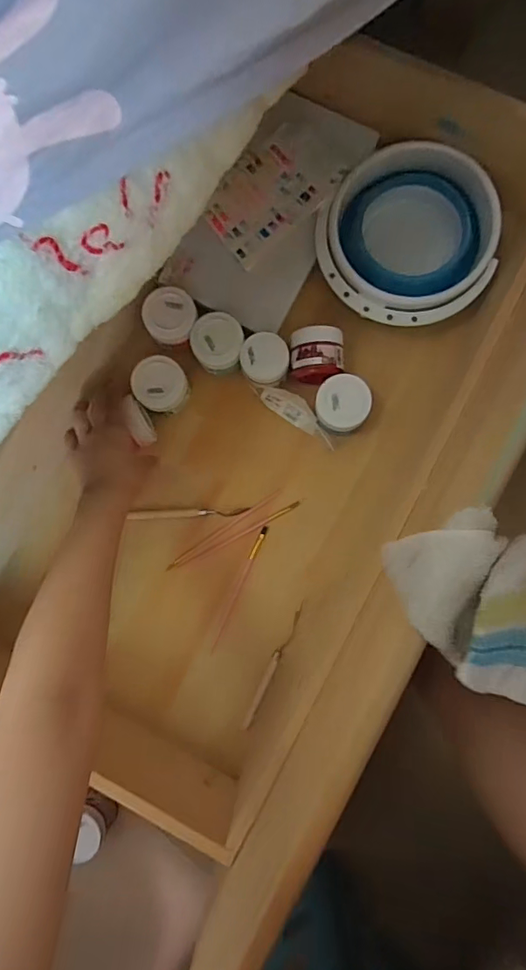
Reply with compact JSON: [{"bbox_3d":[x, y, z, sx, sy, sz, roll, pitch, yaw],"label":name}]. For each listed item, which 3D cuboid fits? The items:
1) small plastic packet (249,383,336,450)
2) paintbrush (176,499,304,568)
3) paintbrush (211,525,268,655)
[{"bbox_3d":[0.040,-0.091,0.608,0.119,0.010,0.033,32,110,5],"label":"small plastic packet"},{"bbox_3d":[-0.028,0.061,0.612,0.174,0.004,0.007,-28,85,1],"label":"paintbrush"},{"bbox_3d":[-0.031,0.127,0.606,0.009,0.007,0.163,24,88,5],"label":"paintbrush"}]

